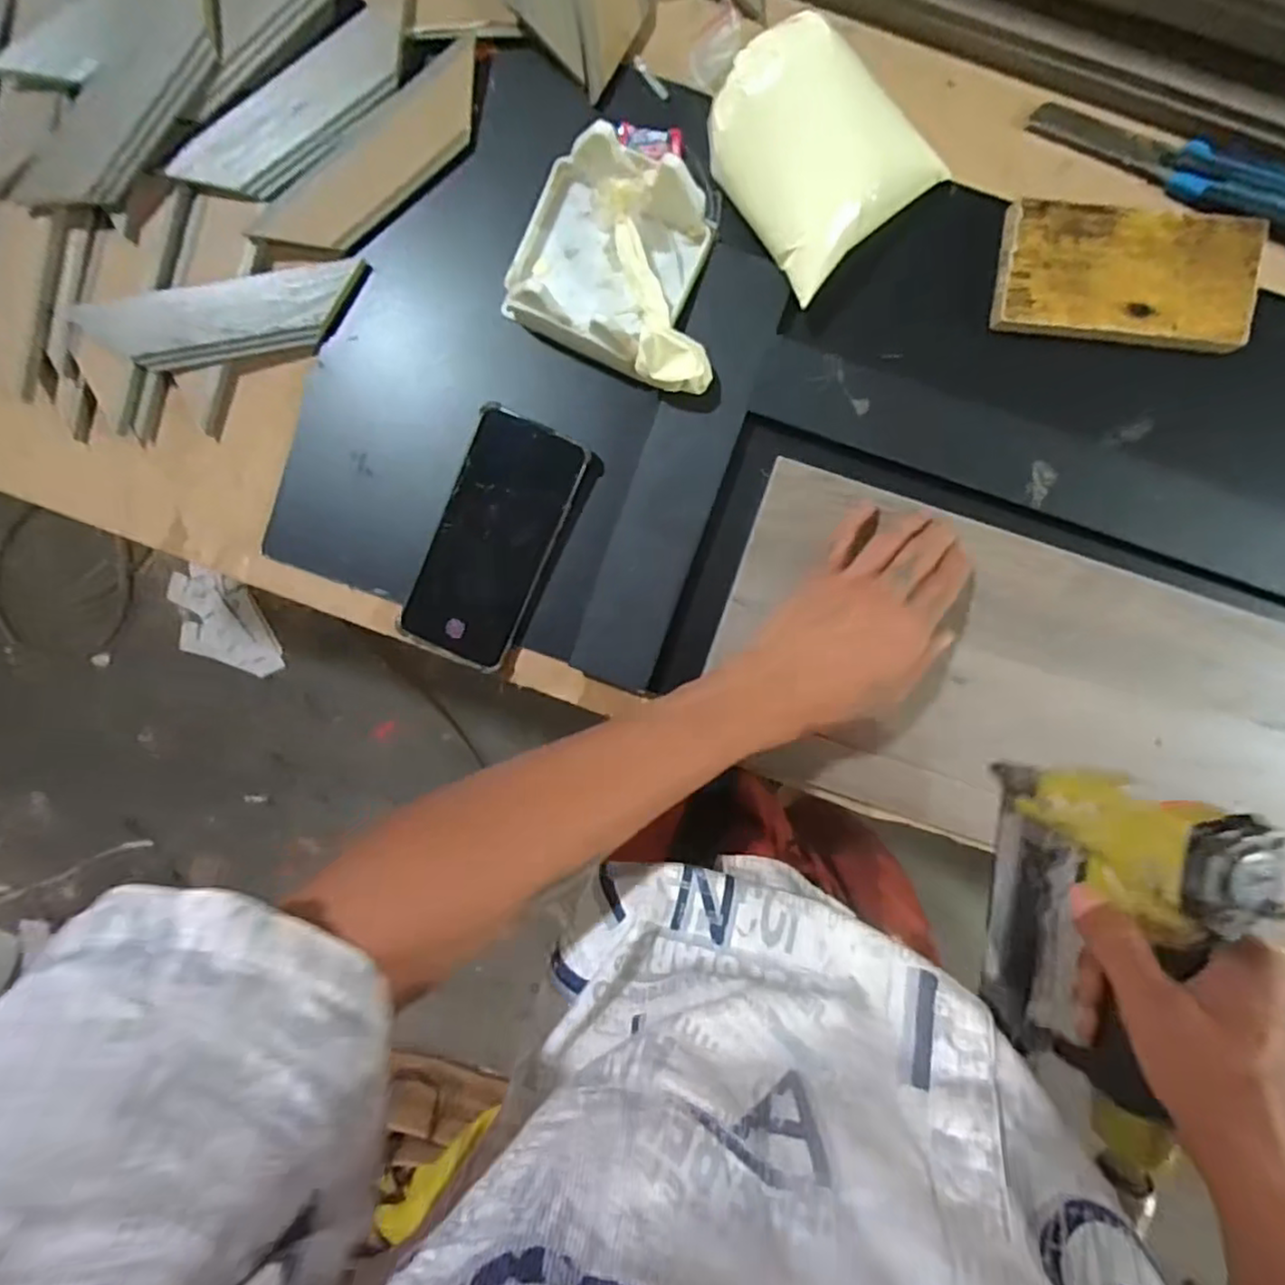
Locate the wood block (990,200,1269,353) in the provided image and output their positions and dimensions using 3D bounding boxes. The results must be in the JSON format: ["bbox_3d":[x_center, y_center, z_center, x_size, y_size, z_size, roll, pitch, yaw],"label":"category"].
[{"bbox_3d":[0.305,-0.231,0.420,0.152,0.015,0.075,7,95,2],"label":"wood block"}]

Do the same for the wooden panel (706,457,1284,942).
[{"bbox_3d":[0.369,0.077,0.428,0.660,0.022,0.196,19,95,0],"label":"wooden panel"}]

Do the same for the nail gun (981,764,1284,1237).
[{"bbox_3d":[0.233,0.161,0.339,0.051,0.123,0.189,3,95,2],"label":"nail gun"}]

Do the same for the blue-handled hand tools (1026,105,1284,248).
[{"bbox_3d":[0.352,-0.297,0.420,0.214,0.016,0.037,25,95,0],"label":"blue-handled hand tools"}]

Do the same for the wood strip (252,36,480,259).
[{"bbox_3d":[-0.168,-0.307,0.430,0.171,0.008,0.050,-40,92,5],"label":"wood strip"}]

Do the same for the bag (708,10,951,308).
[{"bbox_3d":[0.111,-0.296,0.395,0.120,0.050,0.126,-35,92,5],"label":"bag"}]

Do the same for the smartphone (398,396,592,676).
[{"bbox_3d":[-0.099,-0.066,0.442,0.075,0.009,0.164,24,95,0],"label":"smartphone"}]

